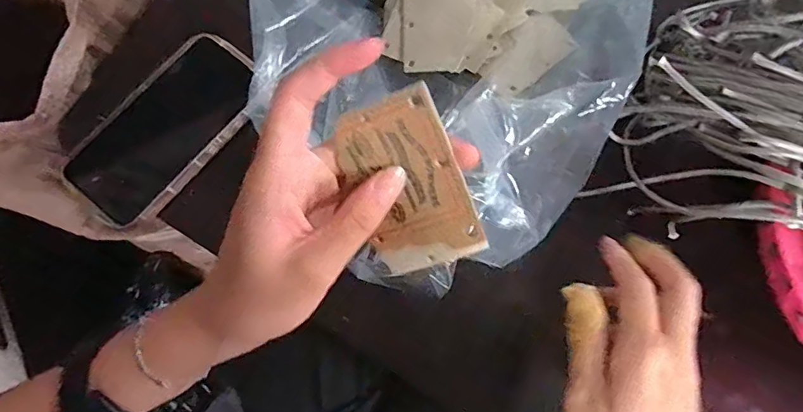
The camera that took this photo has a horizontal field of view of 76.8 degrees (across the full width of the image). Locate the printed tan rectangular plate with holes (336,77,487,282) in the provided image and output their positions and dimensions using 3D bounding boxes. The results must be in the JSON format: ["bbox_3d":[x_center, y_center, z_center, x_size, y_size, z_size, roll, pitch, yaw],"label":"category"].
[{"bbox_3d":[0.002,-0.009,0.233,0.052,0.004,0.083,-19,112,14],"label":"printed tan rectangular plate with holes"}]

